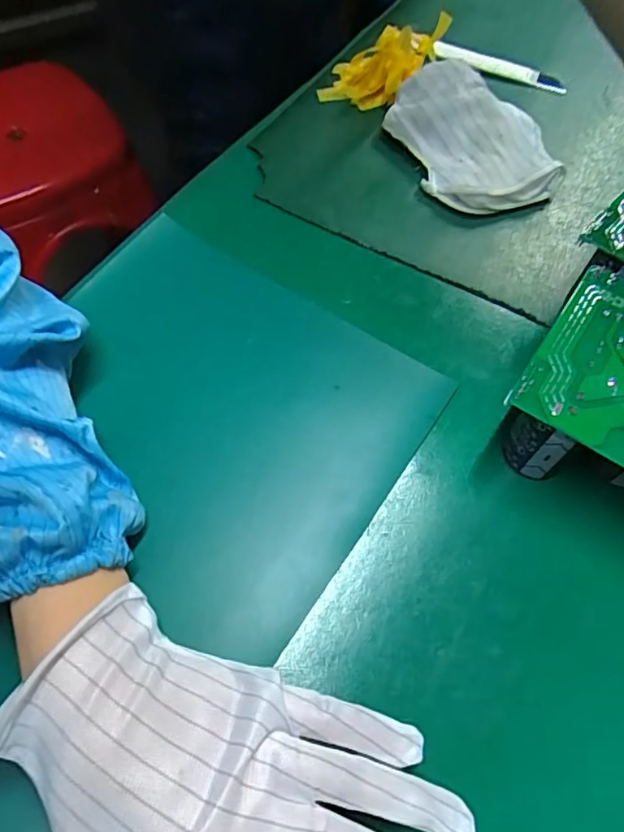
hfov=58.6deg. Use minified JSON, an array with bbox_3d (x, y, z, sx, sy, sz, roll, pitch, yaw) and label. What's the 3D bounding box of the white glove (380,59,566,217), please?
[{"bbox_3d":[0.118,-0.208,0.409,0.095,0.034,0.125,-19,65,-12],"label":"white glove"}]

